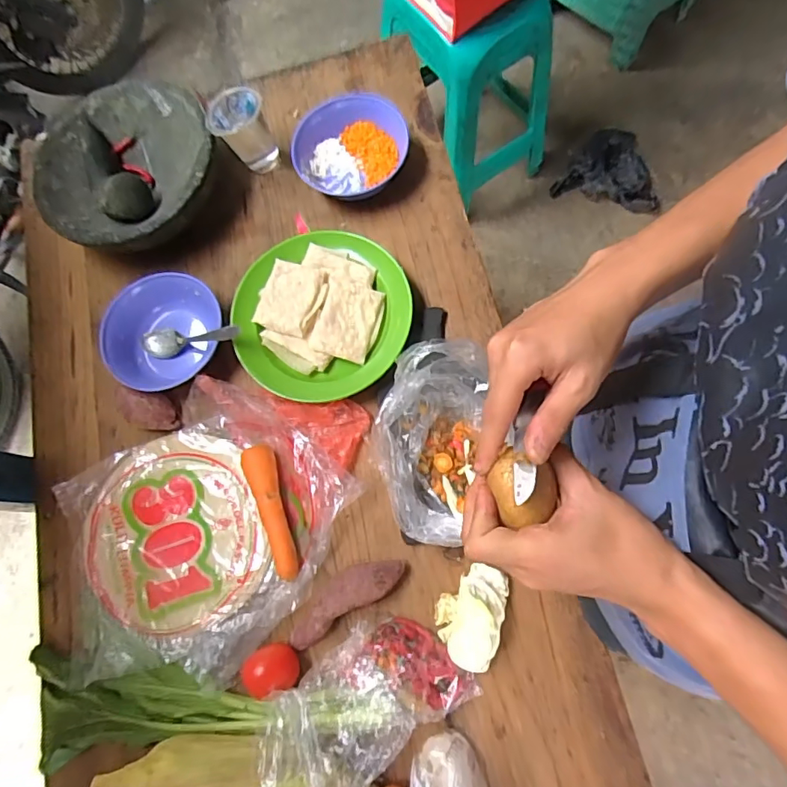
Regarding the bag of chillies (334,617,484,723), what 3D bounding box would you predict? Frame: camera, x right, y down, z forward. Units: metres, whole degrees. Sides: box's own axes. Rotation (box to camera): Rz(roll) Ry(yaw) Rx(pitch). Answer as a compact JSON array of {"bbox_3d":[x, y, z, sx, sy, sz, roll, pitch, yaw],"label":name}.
[{"bbox_3d":[0.016,0.264,0.500,0.132,0.039,0.067,17,76,6],"label":"bag of chillies"}]

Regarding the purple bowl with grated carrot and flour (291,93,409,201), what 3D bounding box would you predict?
[{"bbox_3d":[-0.056,-0.320,0.682,0.140,0.044,0.132,-1,75,2],"label":"purple bowl with grated carrot and flour"}]

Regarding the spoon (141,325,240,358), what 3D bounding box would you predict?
[{"bbox_3d":[-0.243,-0.067,0.620,0.162,0.025,0.036,-5,72,34],"label":"spoon"}]

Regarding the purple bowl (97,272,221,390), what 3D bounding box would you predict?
[{"bbox_3d":[-0.277,-0.069,0.639,0.131,0.064,0.139,-1,75,2],"label":"purple bowl"}]

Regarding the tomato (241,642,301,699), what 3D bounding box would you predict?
[{"bbox_3d":[-0.123,0.273,0.512,0.055,0.037,0.039,-14,75,-2],"label":"tomato"}]

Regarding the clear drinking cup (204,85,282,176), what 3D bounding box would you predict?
[{"bbox_3d":[-0.202,-0.348,0.685,0.068,0.089,0.072,-1,75,2],"label":"clear drinking cup"}]

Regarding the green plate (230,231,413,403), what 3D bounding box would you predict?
[{"bbox_3d":[-0.086,-0.096,0.615,0.204,0.032,0.207,-1,75,2],"label":"green plate"}]

